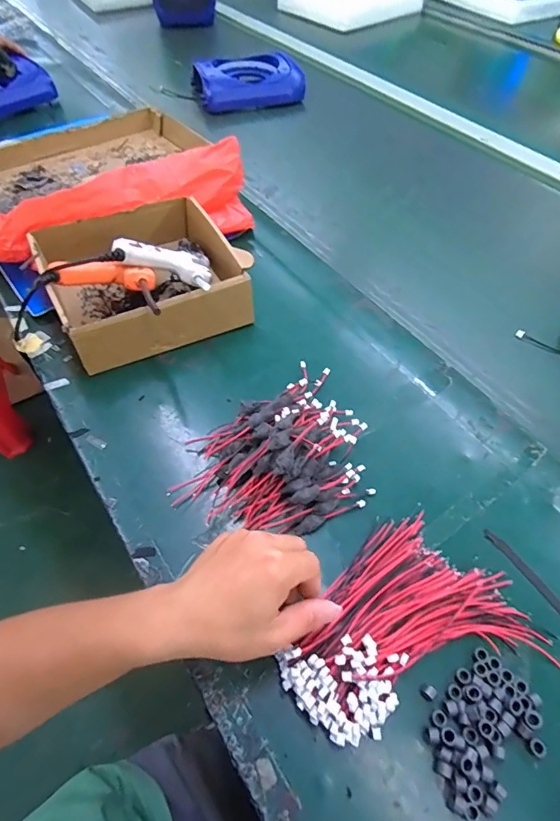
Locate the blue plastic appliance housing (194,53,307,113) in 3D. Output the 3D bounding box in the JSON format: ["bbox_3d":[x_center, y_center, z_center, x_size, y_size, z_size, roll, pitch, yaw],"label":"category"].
[{"bbox_3d":[-0.068,-0.710,0.953,0.223,0.077,0.130,-13,58,-10],"label":"blue plastic appliance housing"}]

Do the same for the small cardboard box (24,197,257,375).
[{"bbox_3d":[-0.170,-0.168,0.551,0.207,0.072,0.198,-23,60,-16],"label":"small cardboard box"}]

